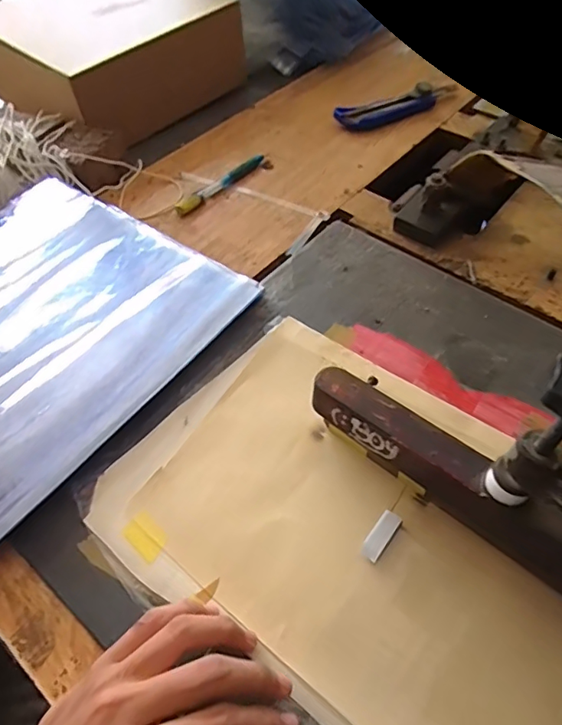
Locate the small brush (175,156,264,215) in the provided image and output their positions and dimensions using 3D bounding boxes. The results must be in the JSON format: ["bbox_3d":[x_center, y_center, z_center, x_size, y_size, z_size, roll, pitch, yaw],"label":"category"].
[{"bbox_3d":[-0.065,-0.195,0.553,0.012,0.010,0.129,33,59,22],"label":"small brush"}]

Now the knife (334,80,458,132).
[{"bbox_3d":[0.157,-0.331,0.646,0.184,0.023,0.044,-25,57,-19],"label":"knife"}]

